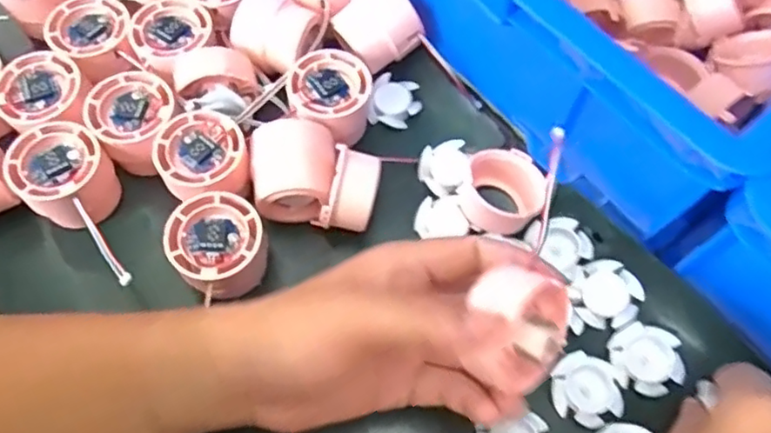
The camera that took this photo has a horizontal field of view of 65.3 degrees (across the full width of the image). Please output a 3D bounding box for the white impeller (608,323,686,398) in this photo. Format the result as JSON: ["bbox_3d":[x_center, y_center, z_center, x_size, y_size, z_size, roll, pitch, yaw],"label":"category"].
[{"bbox_3d":[0.155,0.086,0.360,0.038,0.017,0.040,8,66,1],"label":"white impeller"}]

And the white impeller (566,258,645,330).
[{"bbox_3d":[0.137,0.046,0.370,0.039,0.008,0.041,-19,68,-11],"label":"white impeller"}]

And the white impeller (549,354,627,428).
[{"bbox_3d":[0.119,0.102,0.352,0.040,0.008,0.039,1,66,-2],"label":"white impeller"}]

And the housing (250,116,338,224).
[{"bbox_3d":[-0.057,-0.029,0.381,0.052,0.046,0.054,1,66,-2],"label":"housing"}]

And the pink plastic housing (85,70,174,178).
[{"bbox_3d":[-0.160,-0.059,0.391,0.051,0.038,0.053,1,66,-2],"label":"pink plastic housing"}]

